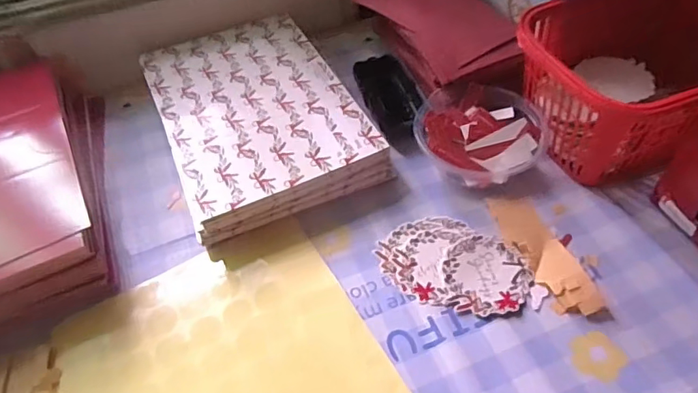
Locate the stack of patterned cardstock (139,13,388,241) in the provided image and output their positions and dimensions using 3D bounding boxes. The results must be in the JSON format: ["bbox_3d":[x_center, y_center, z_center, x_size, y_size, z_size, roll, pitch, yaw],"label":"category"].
[{"bbox_3d":[-0.096,-0.083,0.519,0.176,0.044,0.261,-21,53,-13],"label":"stack of patterned cardstock"}]

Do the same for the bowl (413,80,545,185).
[{"bbox_3d":[0.123,-0.056,0.470,0.122,0.045,0.097,6,52,8],"label":"bowl"}]

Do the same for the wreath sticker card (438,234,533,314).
[{"bbox_3d":[0.111,0.060,0.406,0.064,0.006,0.067,-32,56,-21],"label":"wreath sticker card"}]

